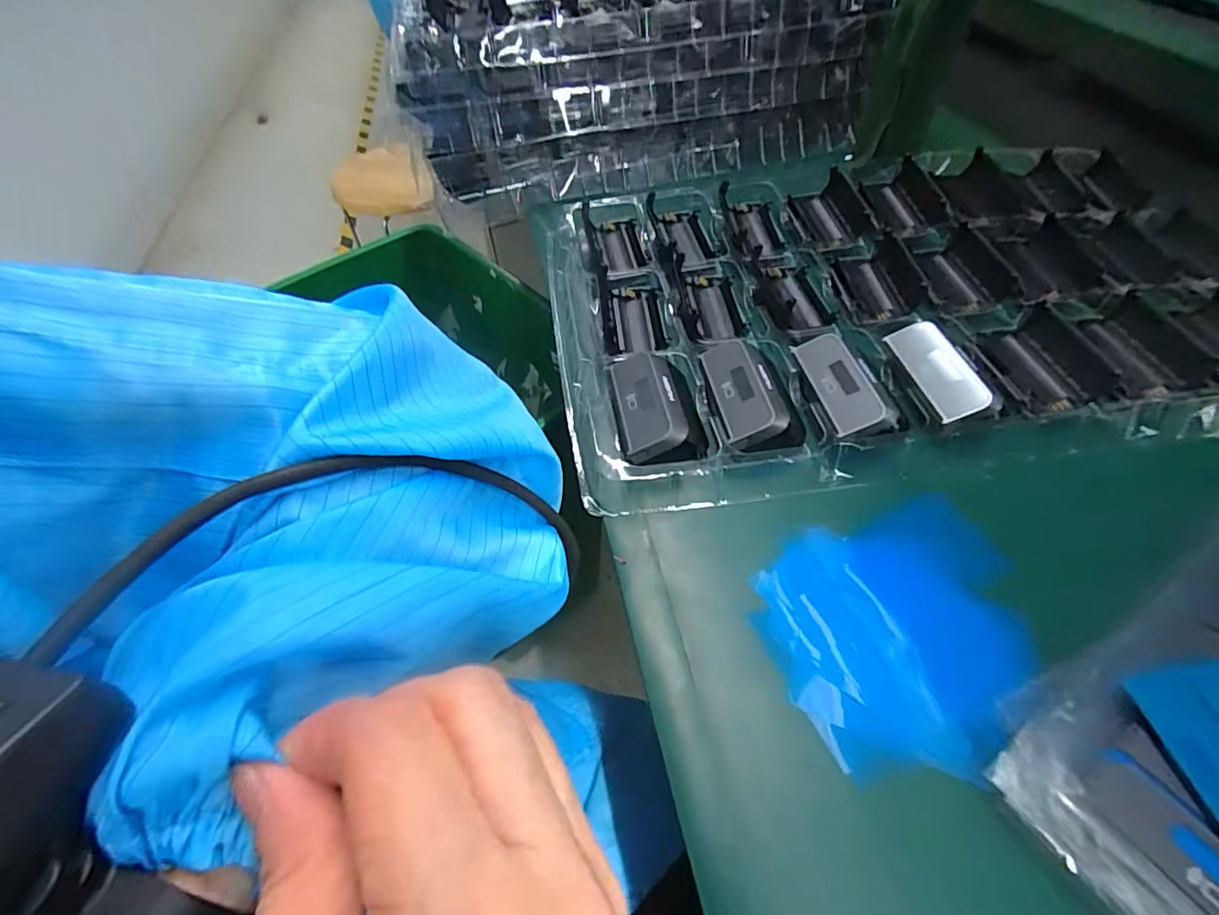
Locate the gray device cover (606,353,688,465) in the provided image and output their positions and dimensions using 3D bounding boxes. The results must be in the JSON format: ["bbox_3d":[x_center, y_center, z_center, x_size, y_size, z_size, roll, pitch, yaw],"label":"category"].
[{"bbox_3d":[0.021,-0.033,0.314,0.036,0.014,0.079,-7,53,-4],"label":"gray device cover"}]

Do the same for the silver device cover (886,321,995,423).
[{"bbox_3d":[0.193,-0.052,0.323,0.031,0.011,0.071,-8,53,-5],"label":"silver device cover"}]

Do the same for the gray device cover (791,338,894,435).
[{"bbox_3d":[0.137,-0.044,0.317,0.035,0.015,0.076,-7,53,-4],"label":"gray device cover"}]

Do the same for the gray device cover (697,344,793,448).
[{"bbox_3d":[0.079,-0.041,0.315,0.036,0.012,0.076,-7,53,-4],"label":"gray device cover"}]

